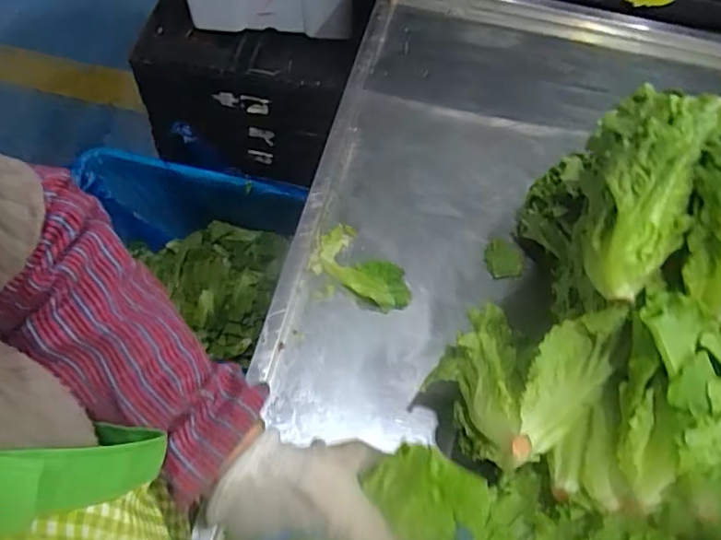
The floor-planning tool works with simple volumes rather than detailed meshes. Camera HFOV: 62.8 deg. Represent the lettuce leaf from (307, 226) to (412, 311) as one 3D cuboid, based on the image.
[{"bbox_3d":[0.001,0.001,0.598,0.060,0.022,0.111,-40,71,-19],"label":"lettuce leaf"}]

